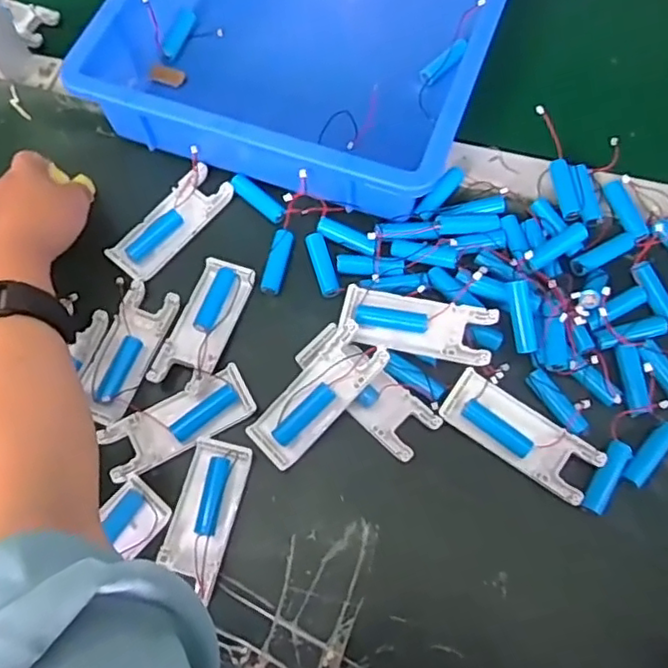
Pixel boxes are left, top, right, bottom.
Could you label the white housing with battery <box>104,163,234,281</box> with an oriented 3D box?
[{"bbox_3d":[-0.127,-0.088,0.493,0.039,0.014,0.103,40,75,15],"label":"white housing with battery"}]

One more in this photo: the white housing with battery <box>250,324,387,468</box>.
[{"bbox_3d":[-0.011,0.042,0.434,0.105,0.014,0.041,-46,75,2],"label":"white housing with battery"}]

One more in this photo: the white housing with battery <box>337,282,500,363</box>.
[{"bbox_3d":[0.057,-0.006,0.441,0.103,0.025,0.039,12,70,6],"label":"white housing with battery"}]

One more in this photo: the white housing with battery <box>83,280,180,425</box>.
[{"bbox_3d":[-0.150,0.013,0.457,0.042,0.015,0.103,16,70,8],"label":"white housing with battery"}]

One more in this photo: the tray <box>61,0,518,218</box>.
[{"bbox_3d":[0.009,-0.322,0.542,0.285,0.073,0.440,18,71,8],"label":"tray"}]

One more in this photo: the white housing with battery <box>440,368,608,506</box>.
[{"bbox_3d":[0.124,0.068,0.420,0.105,0.012,0.039,33,74,13],"label":"white housing with battery"}]

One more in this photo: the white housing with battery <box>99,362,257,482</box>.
[{"bbox_3d":[-0.107,0.060,0.432,0.102,0.012,0.040,-28,71,-9],"label":"white housing with battery"}]

